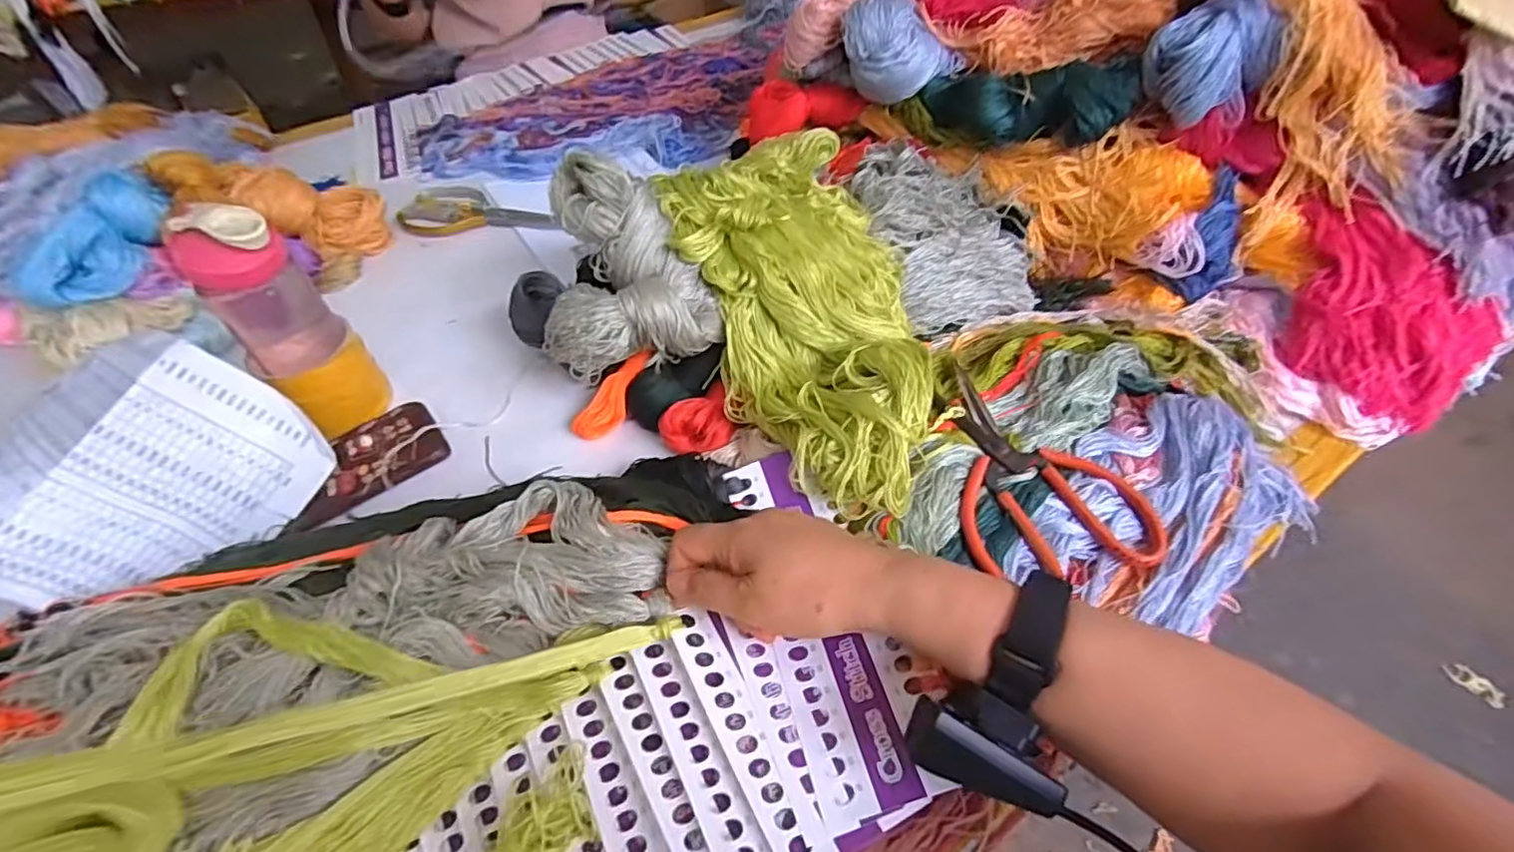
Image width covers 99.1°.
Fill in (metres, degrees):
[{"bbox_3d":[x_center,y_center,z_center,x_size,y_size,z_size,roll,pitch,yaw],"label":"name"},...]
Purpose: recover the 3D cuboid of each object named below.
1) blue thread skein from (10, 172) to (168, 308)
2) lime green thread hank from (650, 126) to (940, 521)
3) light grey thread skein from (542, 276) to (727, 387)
[{"bbox_3d":[-0.613,-0.173,0.597,0.078,0.066,0.139,22,54,20],"label":"blue thread skein"},{"bbox_3d":[0.035,-0.104,0.531,0.188,0.079,0.389,-13,63,-5],"label":"lime green thread hank"},{"bbox_3d":[-0.102,-0.086,0.528,0.137,0.060,0.065,-16,50,-11],"label":"light grey thread skein"}]

